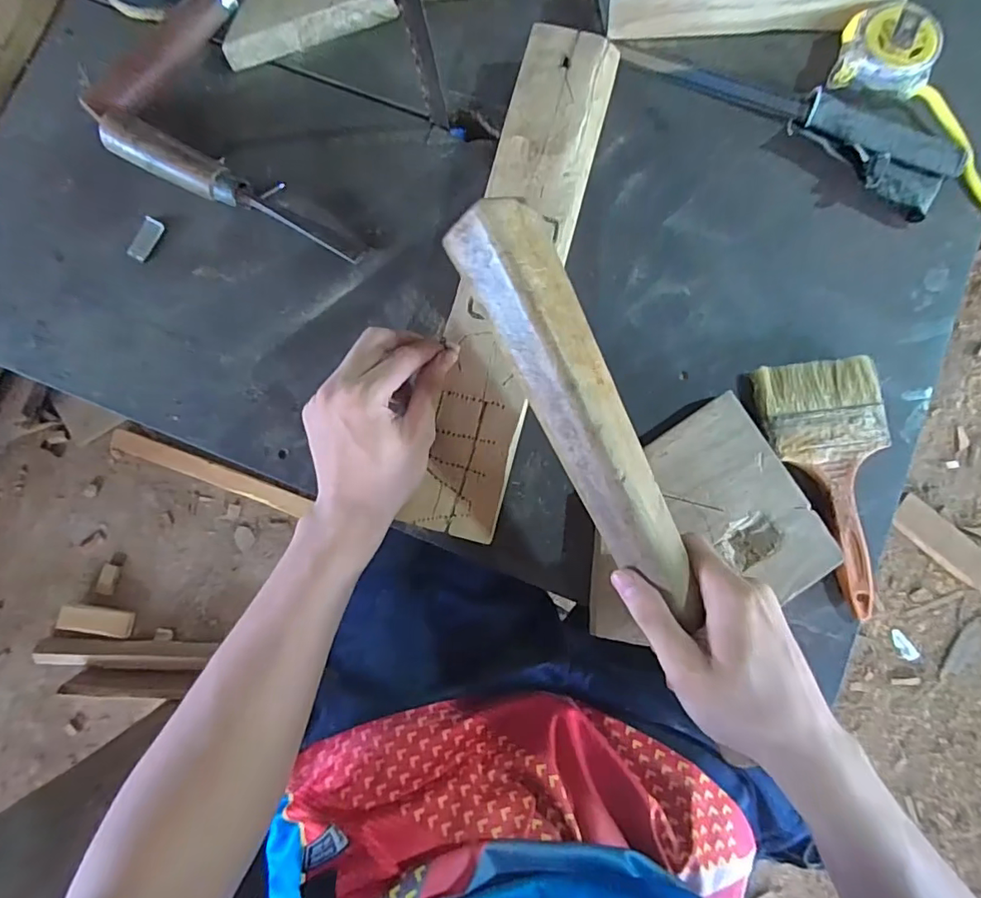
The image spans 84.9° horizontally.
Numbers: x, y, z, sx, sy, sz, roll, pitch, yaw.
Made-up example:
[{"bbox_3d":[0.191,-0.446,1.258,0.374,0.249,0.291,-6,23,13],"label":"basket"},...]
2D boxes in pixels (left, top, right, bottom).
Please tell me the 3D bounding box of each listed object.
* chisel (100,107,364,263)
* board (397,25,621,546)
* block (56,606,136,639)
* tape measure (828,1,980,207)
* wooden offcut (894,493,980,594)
[{"bbox_3d":[-0.206,-0.203,0.421,0.213,0.026,0.033,28,84,4],"label":"chisel"},{"bbox_3d":[0.019,-0.129,0.407,0.071,0.032,0.391,13,83,0],"label":"board"},{"bbox_3d":[-0.802,0.352,1.094,0.133,0.019,0.051,16,82,-18],"label":"block"},{"bbox_3d":[0.362,-0.276,0.428,0.194,0.031,0.065,44,85,6],"label":"tape measure"},{"bbox_3d":[1.014,0.222,1.163,0.305,0.026,0.082,40,84,3],"label":"wooden offcut"}]

